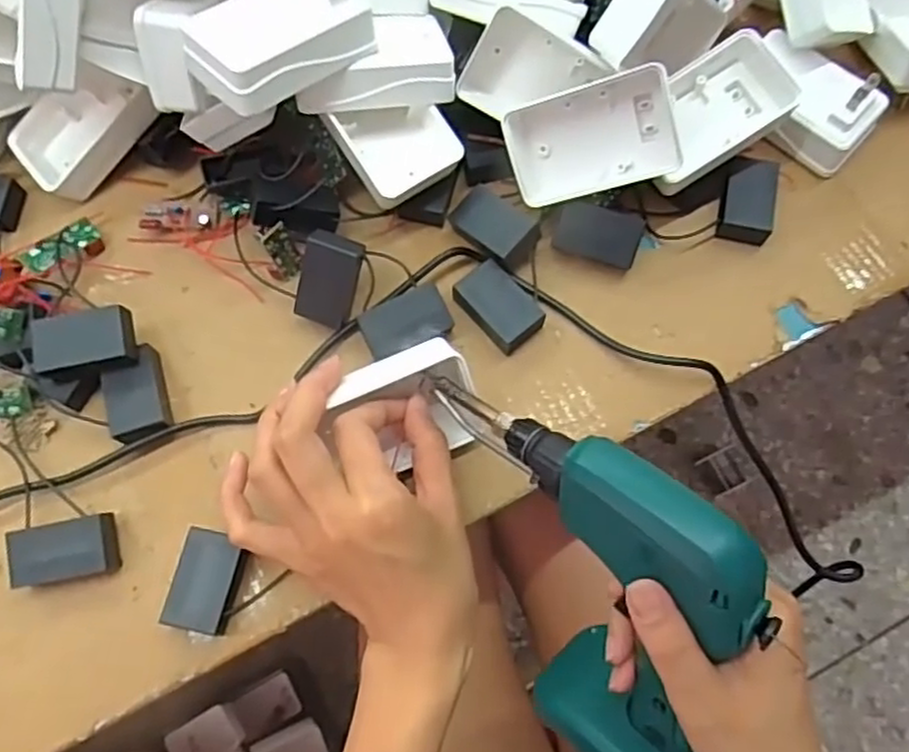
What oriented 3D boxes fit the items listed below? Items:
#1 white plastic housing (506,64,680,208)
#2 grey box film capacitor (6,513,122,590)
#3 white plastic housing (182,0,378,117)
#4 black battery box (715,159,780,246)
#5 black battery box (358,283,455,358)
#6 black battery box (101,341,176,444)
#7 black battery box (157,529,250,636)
[{"bbox_3d":[0.076,-0.133,0.402,0.091,0.028,0.058,-9,97,22],"label":"white plastic housing"},{"bbox_3d":[-0.200,0.090,0.371,0.048,0.021,0.030,-10,75,-4],"label":"grey box film capacitor"},{"bbox_3d":[-0.089,-0.172,0.364,0.088,0.037,0.056,-41,80,-11],"label":"white plastic housing"},{"bbox_3d":[0.177,-0.106,0.436,0.029,0.019,0.047,10,75,1],"label":"black battery box"},{"bbox_3d":[-0.027,-0.029,0.409,0.049,0.021,0.029,-27,77,-8],"label":"black battery box"},{"bbox_3d":[-0.176,0.011,0.398,0.029,0.018,0.050,-16,76,-6],"label":"black battery box"},{"bbox_3d":[-0.124,0.104,0.363,0.032,0.018,0.047,12,75,2],"label":"black battery box"}]

